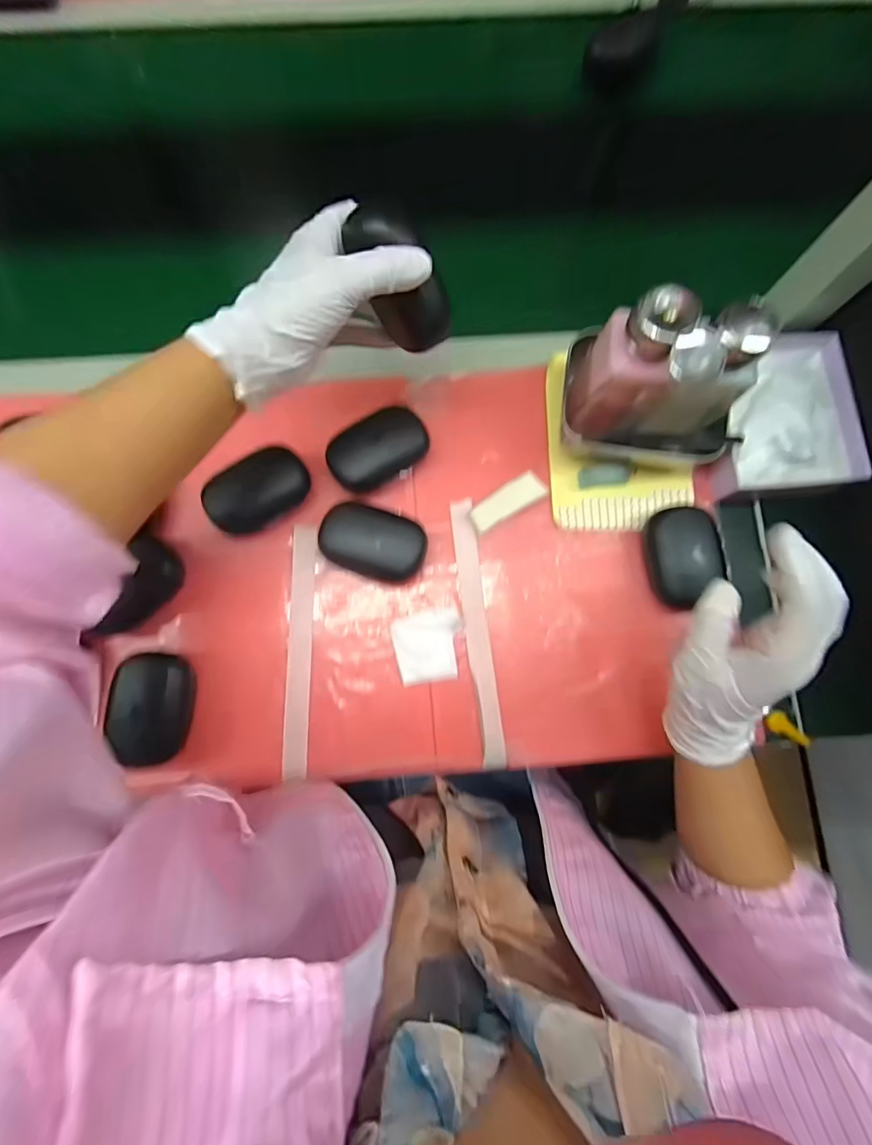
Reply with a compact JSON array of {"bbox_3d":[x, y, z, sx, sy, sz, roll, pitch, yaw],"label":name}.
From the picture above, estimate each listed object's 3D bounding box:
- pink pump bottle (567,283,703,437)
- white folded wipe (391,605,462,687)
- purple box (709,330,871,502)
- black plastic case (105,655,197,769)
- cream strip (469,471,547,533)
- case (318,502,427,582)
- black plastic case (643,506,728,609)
[{"bbox_3d":[0.138,-0.146,0.332,0.058,0.137,0.053,7,82,0],"label":"pink pump bottle"},{"bbox_3d":[-0.004,0.061,0.368,0.057,0.004,0.057,-11,82,-3],"label":"white folded wipe"},{"bbox_3d":[0.290,-0.133,0.380,0.124,0.040,0.136,-6,82,-2],"label":"purple box"},{"bbox_3d":[-0.218,0.105,0.341,0.056,0.037,0.083,-3,82,-1],"label":"black plastic case"},{"bbox_3d":[0.061,-0.061,0.385,0.069,0.007,0.024,-32,84,-5],"label":"cream strip"},{"bbox_3d":[-0.051,-0.024,0.363,0.083,0.037,0.052,21,82,2],"label":"case"},{"bbox_3d":[0.204,-0.013,0.360,0.052,0.023,0.078,-11,82,-3],"label":"black plastic case"}]

